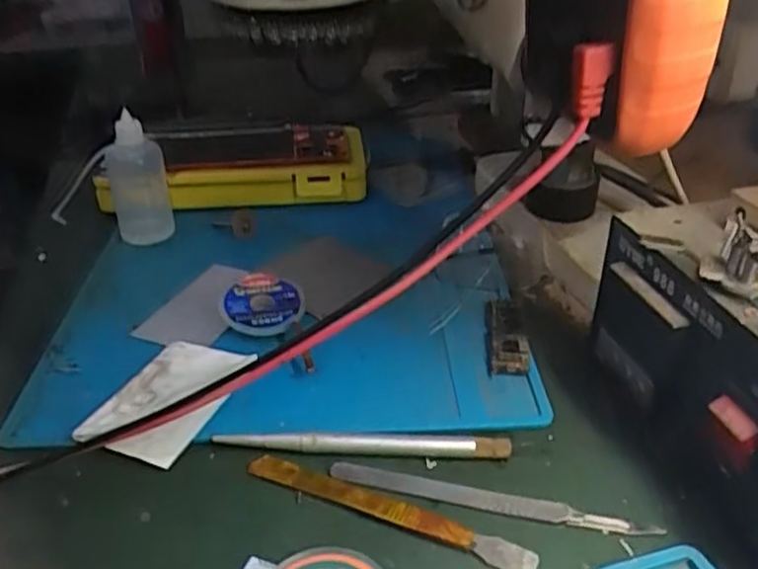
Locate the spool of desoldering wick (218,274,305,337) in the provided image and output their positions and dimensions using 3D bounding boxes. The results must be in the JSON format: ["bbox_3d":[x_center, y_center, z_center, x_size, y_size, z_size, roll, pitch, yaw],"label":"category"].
[{"bbox_3d":[-0.063,0.011,0.378,0.043,0.007,0.040,2,47,-2],"label":"spool of desoldering wick"}]

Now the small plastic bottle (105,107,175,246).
[{"bbox_3d":[-0.159,-0.070,0.461,0.037,0.077,0.039,-10,32,-14],"label":"small plastic bottle"}]

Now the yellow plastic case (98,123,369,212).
[{"bbox_3d":[-0.105,-0.093,0.541,0.187,0.037,0.103,-2,31,-2],"label":"yellow plastic case"}]

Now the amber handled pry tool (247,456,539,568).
[{"bbox_3d":[0.003,0.087,0.278,0.120,0.004,0.011,13,34,22],"label":"amber handled pry tool"}]

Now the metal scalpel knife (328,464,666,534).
[{"bbox_3d":[0.043,0.086,0.282,0.127,0.004,0.010,6,32,12],"label":"metal scalpel knife"}]

